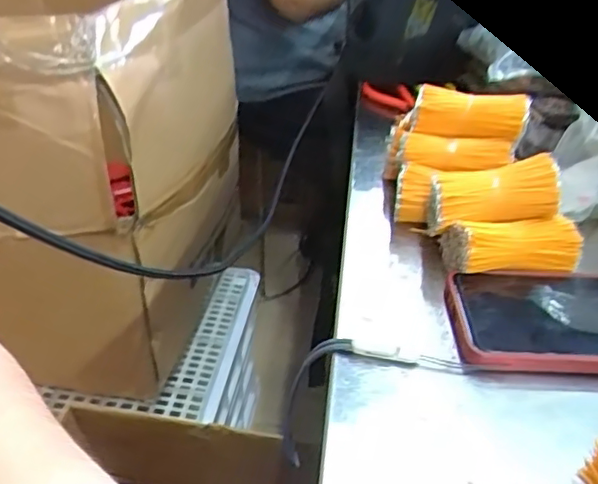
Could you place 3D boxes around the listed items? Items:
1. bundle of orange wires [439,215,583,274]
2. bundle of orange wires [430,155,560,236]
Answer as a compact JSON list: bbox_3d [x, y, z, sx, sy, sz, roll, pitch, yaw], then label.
[{"bbox_3d":[0.142,0.004,0.409,0.085,0.034,0.033,-3,36,-9],"label":"bundle of orange wires"},{"bbox_3d":[0.130,-0.029,0.413,0.085,0.031,0.033,-11,35,4],"label":"bundle of orange wires"}]

